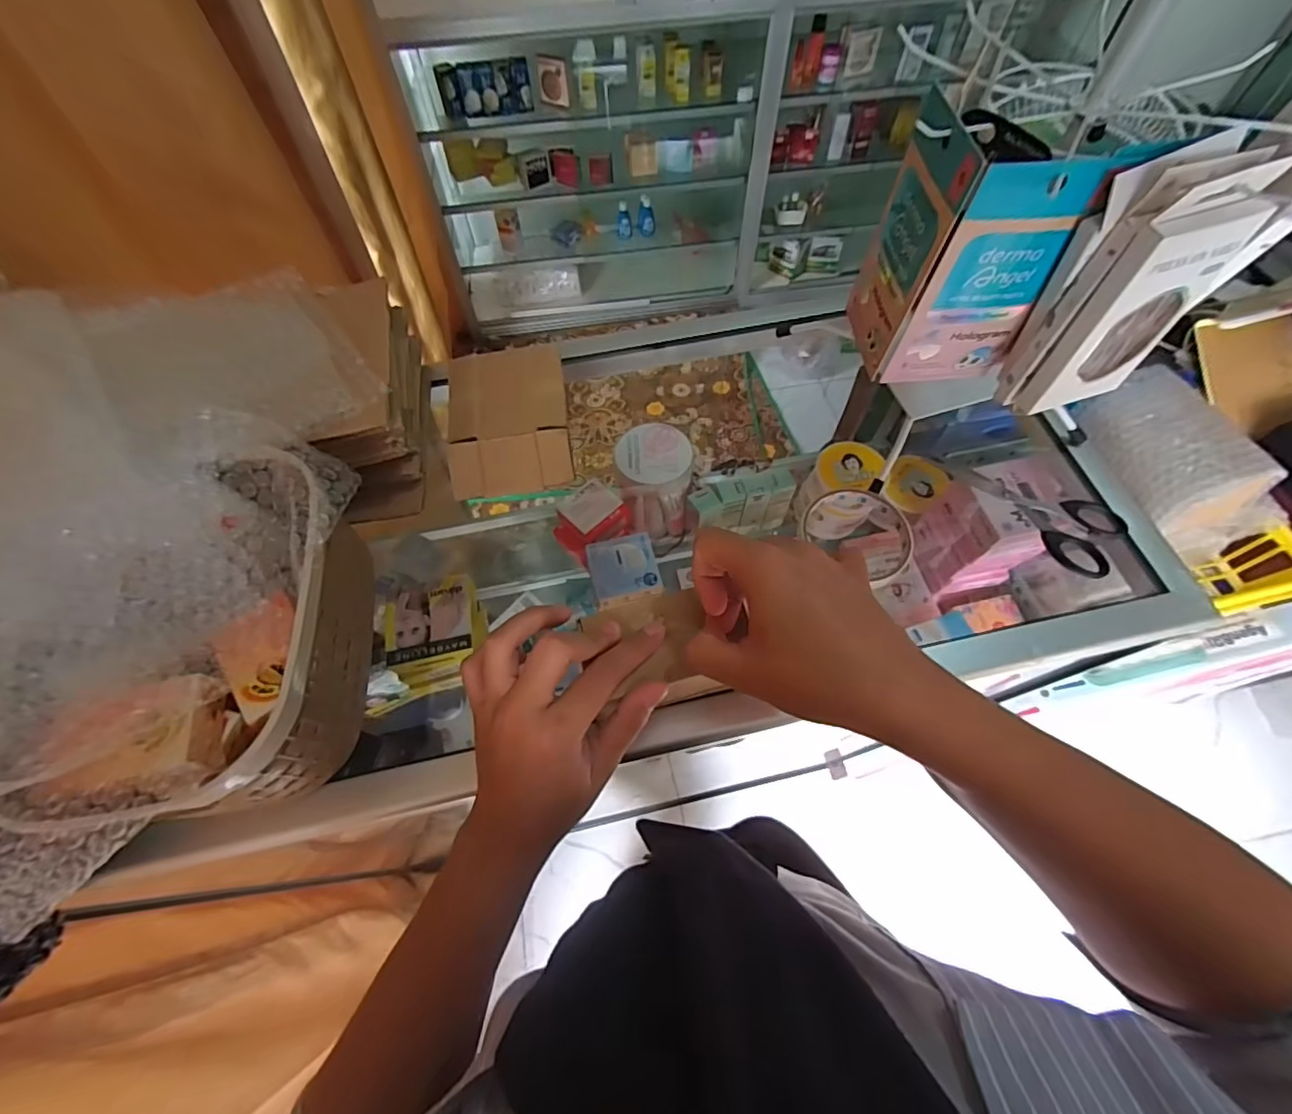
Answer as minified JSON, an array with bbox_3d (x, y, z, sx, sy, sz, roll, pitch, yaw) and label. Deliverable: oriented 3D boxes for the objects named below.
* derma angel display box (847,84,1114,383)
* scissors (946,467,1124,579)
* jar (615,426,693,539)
[{"bbox_3d":[0.192,-0.189,0.337,0.090,0.137,0.076,-8,62,-3],"label":"derma angel display box"},{"bbox_3d":[0.303,-0.028,0.428,0.129,0.014,0.064,19,64,10],"label":"scissors"},{"bbox_3d":[0.010,-0.087,0.633,0.080,0.111,0.079,0,62,1],"label":"jar"}]

